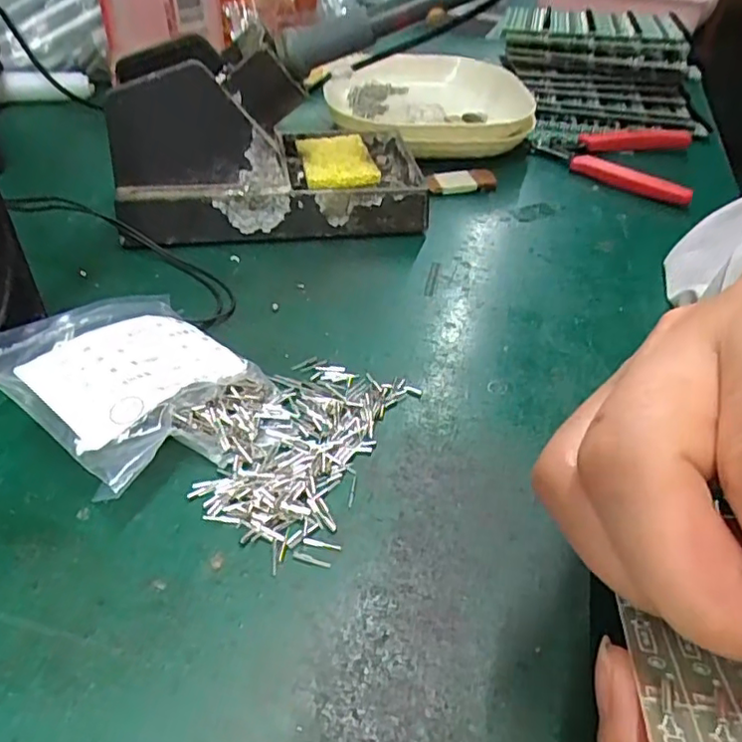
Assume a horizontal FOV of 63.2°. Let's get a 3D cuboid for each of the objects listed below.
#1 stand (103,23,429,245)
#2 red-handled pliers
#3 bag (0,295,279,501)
[{"bbox_3d":[-0.051,-0.121,0.317,0.157,0.082,0.076,-7,44,-11],"label":"stand"},{"bbox_3d":[0.168,-0.153,0.419,0.101,0.013,0.112,16,44,14],"label":"red-handled pliers"},{"bbox_3d":[-0.083,0.005,0.219,0.086,0.026,0.072,33,50,28],"label":"bag"}]

